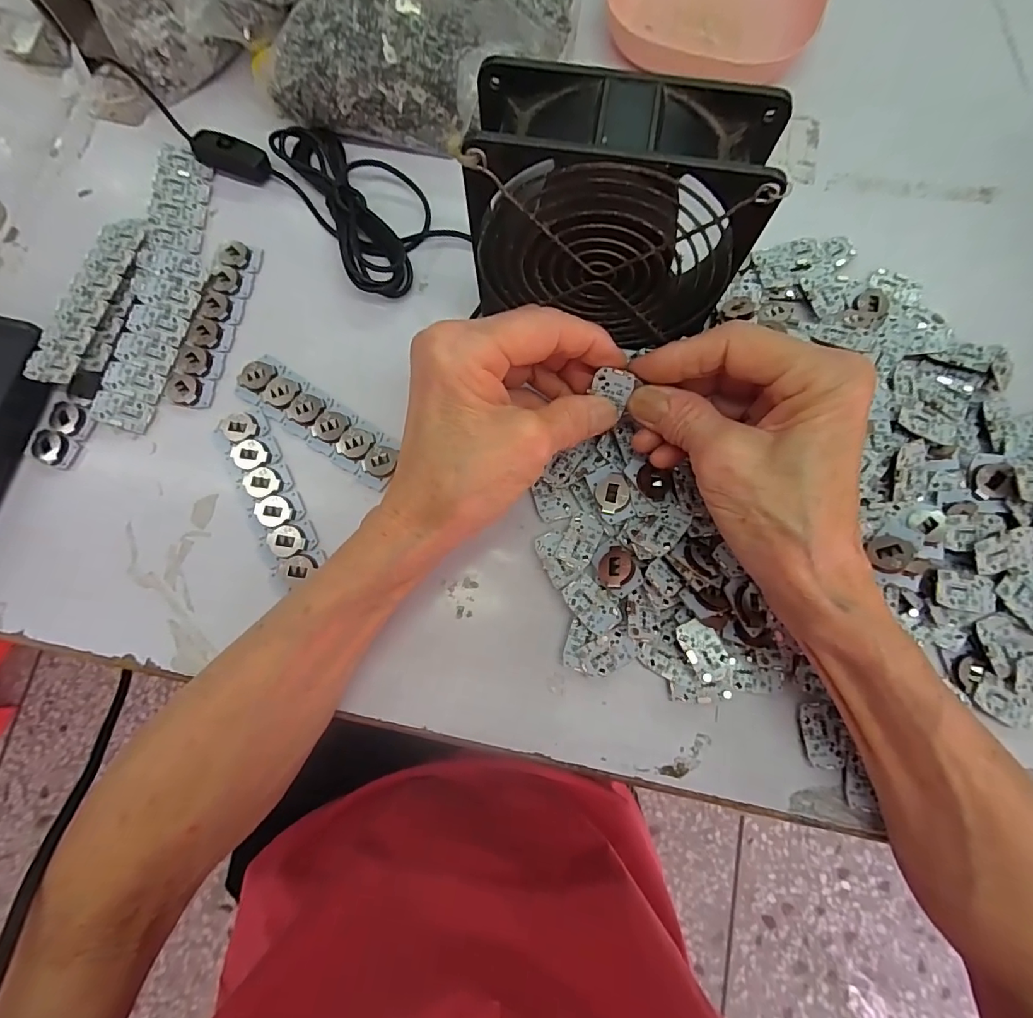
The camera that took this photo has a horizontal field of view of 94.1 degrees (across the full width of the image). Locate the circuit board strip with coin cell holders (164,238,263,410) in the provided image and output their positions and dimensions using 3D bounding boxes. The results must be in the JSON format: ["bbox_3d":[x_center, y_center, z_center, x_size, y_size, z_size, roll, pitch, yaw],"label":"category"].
[{"bbox_3d":[-0.178,-0.111,0.284,0.026,0.006,0.107,11,78,3],"label":"circuit board strip with coin cell holders"}]

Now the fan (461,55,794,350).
[{"bbox_3d":[0.041,-0.126,0.226,0.116,0.120,0.044,10,79,3],"label":"fan"}]

